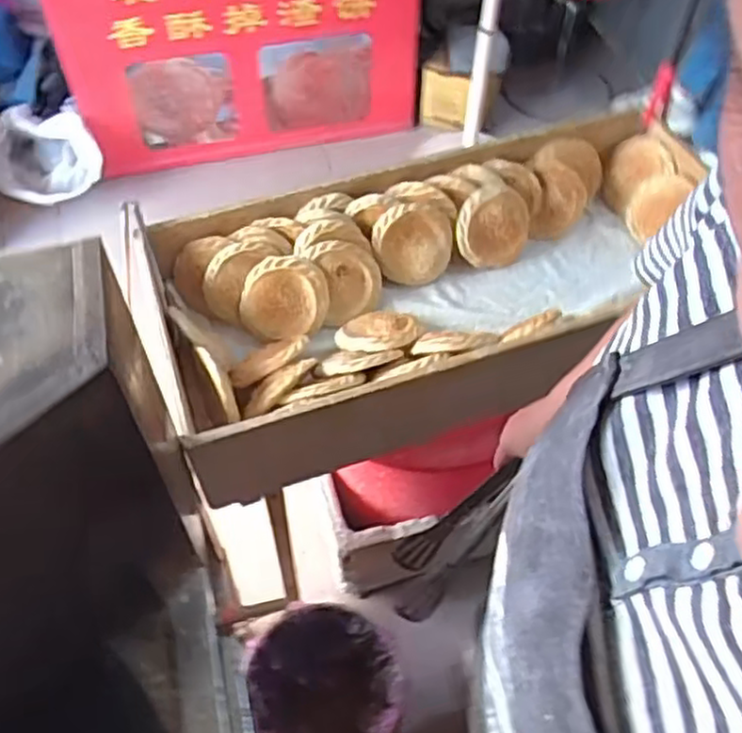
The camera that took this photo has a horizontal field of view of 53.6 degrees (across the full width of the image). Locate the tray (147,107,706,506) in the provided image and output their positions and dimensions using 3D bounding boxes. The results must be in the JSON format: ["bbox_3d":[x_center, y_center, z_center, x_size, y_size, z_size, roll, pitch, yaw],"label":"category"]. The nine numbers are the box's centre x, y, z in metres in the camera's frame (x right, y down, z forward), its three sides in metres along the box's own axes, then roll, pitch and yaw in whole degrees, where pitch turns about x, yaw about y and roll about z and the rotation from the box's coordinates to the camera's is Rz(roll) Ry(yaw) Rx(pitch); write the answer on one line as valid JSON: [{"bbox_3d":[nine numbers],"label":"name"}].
[{"bbox_3d":[0.126,-0.125,1.131,0.885,0.143,0.417,-17,55,-13],"label":"tray"}]

